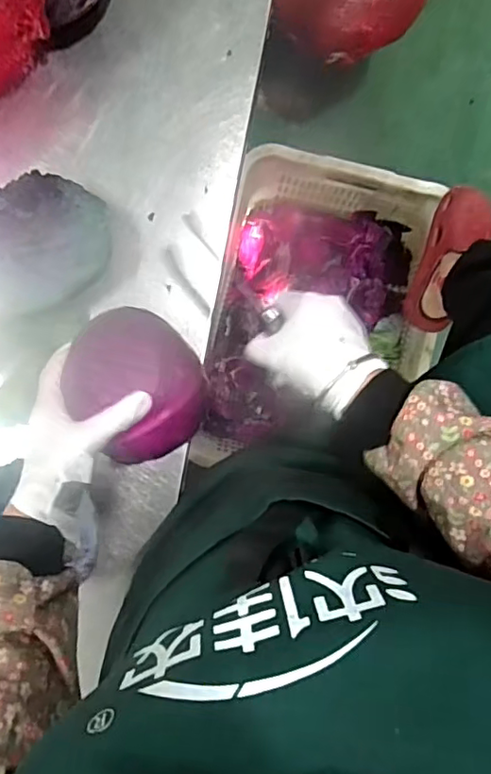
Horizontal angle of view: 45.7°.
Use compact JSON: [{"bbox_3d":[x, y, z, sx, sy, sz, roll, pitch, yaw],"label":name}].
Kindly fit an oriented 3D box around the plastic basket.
[{"bbox_3d":[0.140,-0.140,1.159,0.384,0.224,0.567,11,90,-2],"label":"plastic basket"}]

